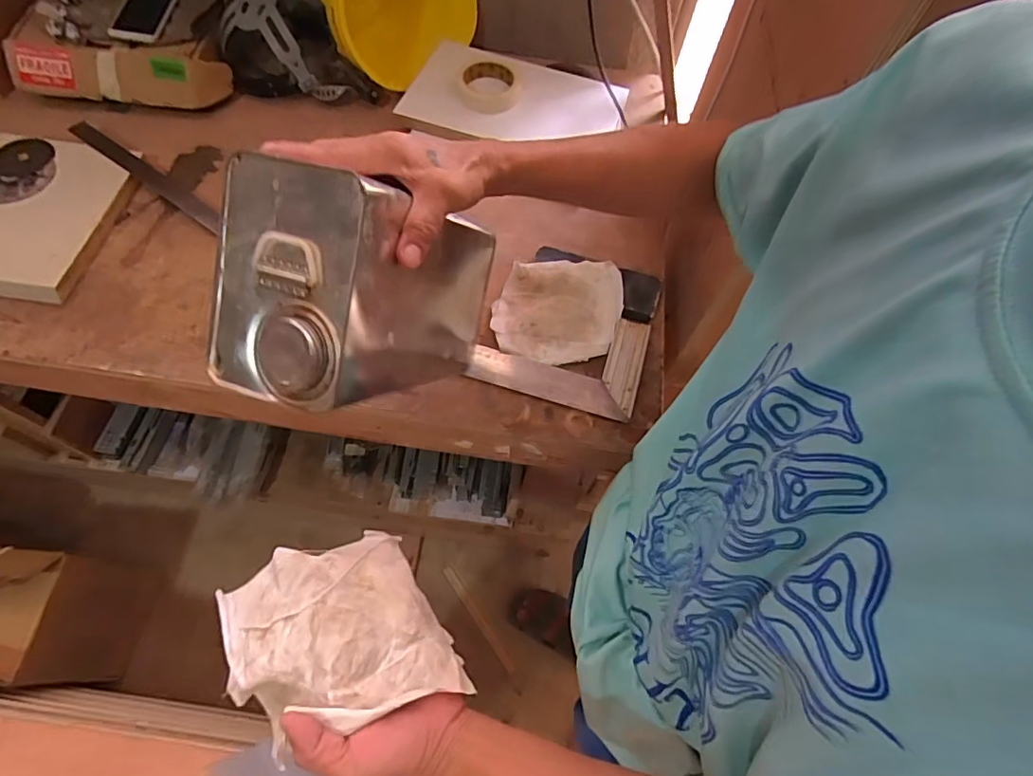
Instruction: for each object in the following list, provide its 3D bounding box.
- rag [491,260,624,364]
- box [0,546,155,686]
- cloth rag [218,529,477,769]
[{"bbox_3d":[0.055,-0.100,0.681,0.164,0.031,0.139,-3,63,-5],"label":"rag"},{"bbox_3d":[-0.972,0.443,1.028,0.343,0.326,0.236,-2,63,-4],"label":"box"},{"bbox_3d":[-0.136,0.193,0.419,0.148,0.040,0.155,-12,55,-39],"label":"cloth rag"}]

